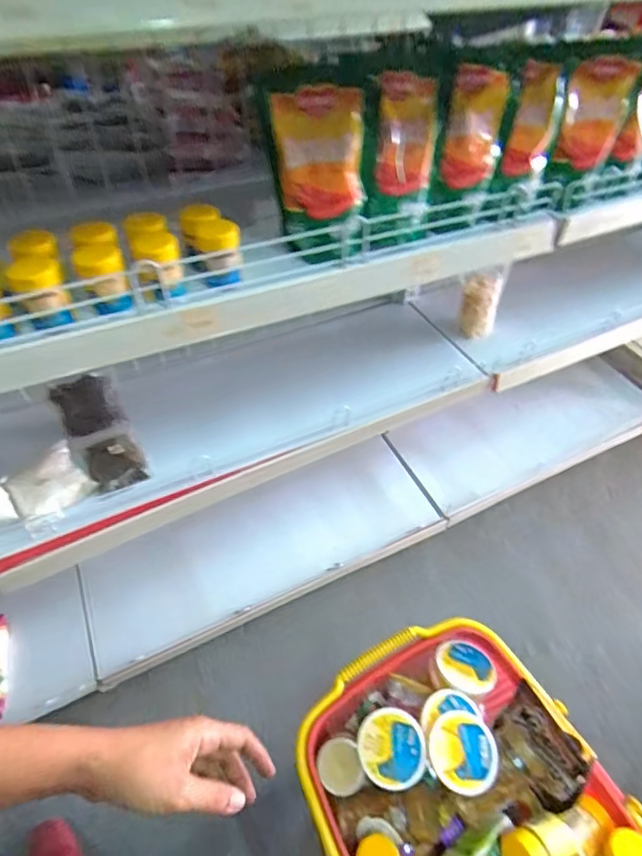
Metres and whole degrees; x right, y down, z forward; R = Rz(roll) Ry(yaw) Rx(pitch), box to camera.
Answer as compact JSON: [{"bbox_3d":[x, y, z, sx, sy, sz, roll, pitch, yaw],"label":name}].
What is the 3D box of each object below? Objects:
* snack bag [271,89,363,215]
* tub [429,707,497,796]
[{"bbox_3d":[-0.002,-0.298,0.524,0.087,0.115,0.054,-17,54,-15],"label":"snack bag"},{"bbox_3d":[0.151,0.351,0.516,0.071,0.042,0.071,1,51,-2],"label":"tub"}]

